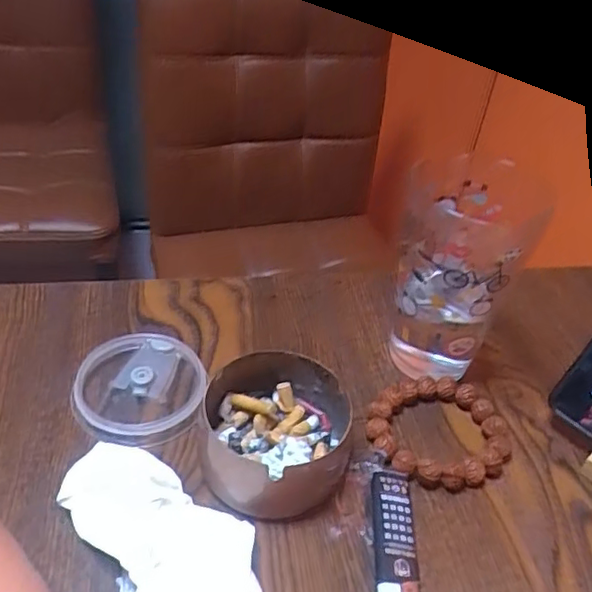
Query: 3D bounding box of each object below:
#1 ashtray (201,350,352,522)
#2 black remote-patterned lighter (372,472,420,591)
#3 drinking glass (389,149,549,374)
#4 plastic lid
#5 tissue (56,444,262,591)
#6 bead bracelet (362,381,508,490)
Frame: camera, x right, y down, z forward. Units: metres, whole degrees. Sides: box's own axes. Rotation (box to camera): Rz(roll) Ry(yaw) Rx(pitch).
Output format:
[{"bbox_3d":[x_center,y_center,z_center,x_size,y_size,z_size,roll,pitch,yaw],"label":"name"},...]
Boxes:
[{"bbox_3d":[-0.011,0.081,0.362,0.083,0.045,0.085,4,40,-3],"label":"ashtray"},{"bbox_3d":[0.053,0.133,0.336,0.023,0.012,0.080,5,40,-2],"label":"black remote-patterned lighter"},{"bbox_3d":[0.105,-0.019,0.419,0.076,0.143,0.096,15,41,9],"label":"drinking glass"},{"bbox_3d":[-0.100,0.059,0.398,0.080,0.015,0.080,4,40,-3],"label":"plastic lid"},{"bbox_3d":[-0.067,0.132,0.314,0.079,0.020,0.140,-24,49,-31],"label":"tissue"},{"bbox_3d":[0.090,0.087,0.394,0.086,0.016,0.077,-10,43,-19],"label":"bead bracelet"}]

